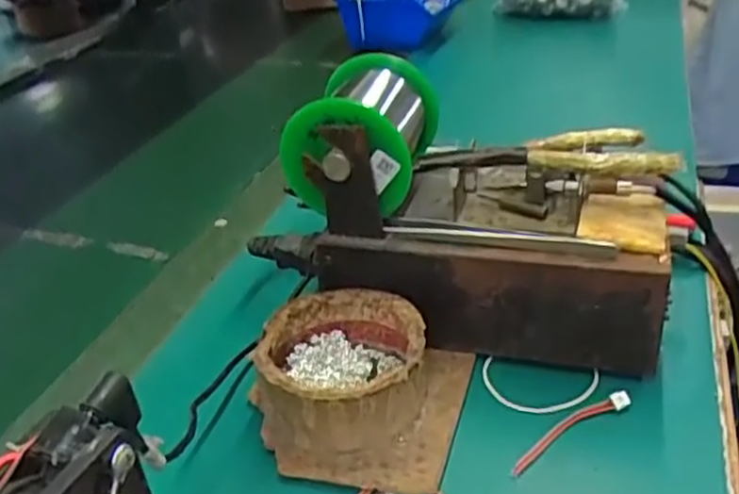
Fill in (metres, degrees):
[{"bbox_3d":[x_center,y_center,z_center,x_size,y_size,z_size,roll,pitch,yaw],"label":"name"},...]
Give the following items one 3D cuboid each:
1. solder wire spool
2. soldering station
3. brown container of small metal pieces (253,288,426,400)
[{"bbox_3d":[-0.003,-0.064,0.394,0.067,0.057,0.092,6,34,14],"label":"solder wire spool"},{"bbox_3d":[0.047,-0.013,0.409,0.223,0.108,0.111,6,34,14],"label":"soldering station"},{"bbox_3d":[-0.013,0.059,0.363,0.079,0.039,0.081,0,33,6],"label":"brown container of small metal pieces"}]

